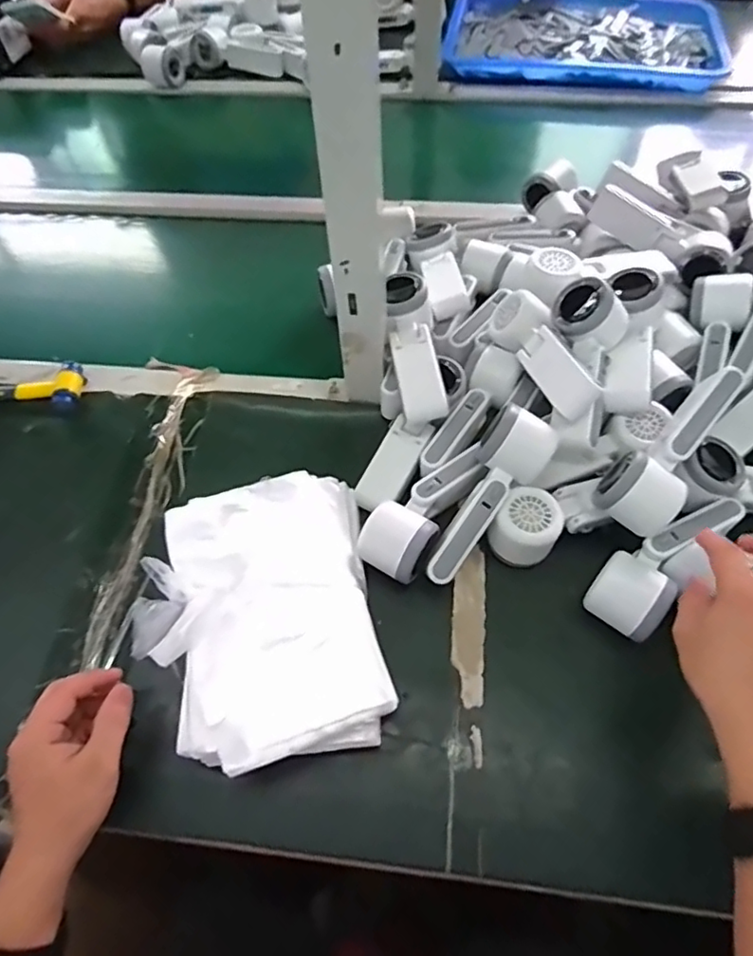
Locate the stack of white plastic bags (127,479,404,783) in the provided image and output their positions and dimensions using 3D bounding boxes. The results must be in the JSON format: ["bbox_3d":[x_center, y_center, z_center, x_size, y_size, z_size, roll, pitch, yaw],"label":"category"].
[{"bbox_3d":[-0.102,0.113,0.481,0.198,0.065,0.228,-12,58,-5],"label":"stack of white plastic bags"}]

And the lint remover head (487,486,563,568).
[{"bbox_3d":[0.131,0.046,0.518,0.055,0.052,0.065,31,64,20],"label":"lint remover head"}]

